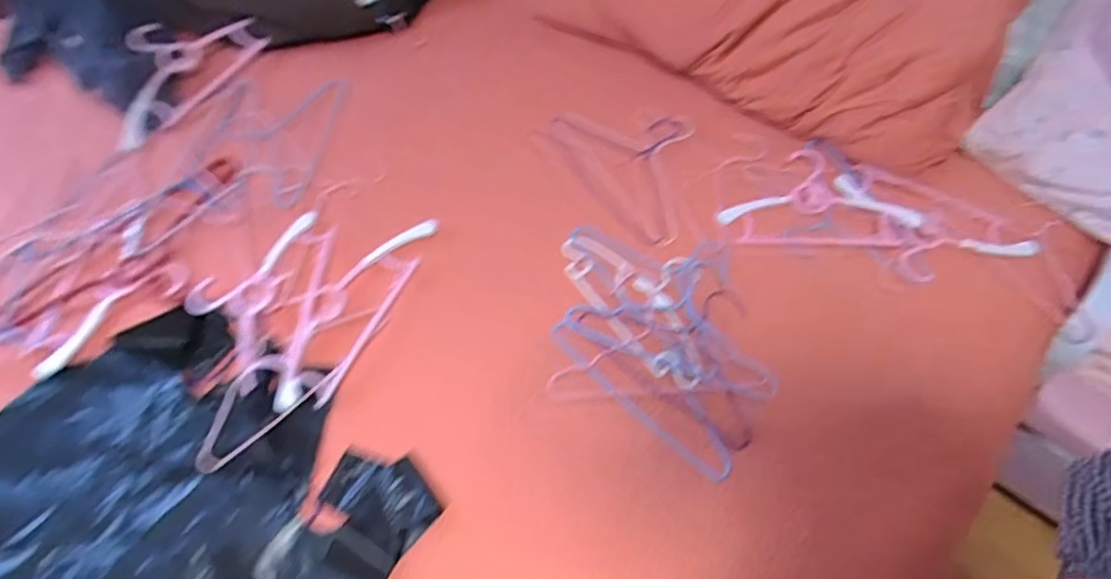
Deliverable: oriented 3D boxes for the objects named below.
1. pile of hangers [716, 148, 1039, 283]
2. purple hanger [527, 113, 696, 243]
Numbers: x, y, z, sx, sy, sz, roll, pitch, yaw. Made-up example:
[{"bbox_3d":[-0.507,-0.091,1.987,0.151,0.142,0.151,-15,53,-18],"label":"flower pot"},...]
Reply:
[{"bbox_3d":[0.488,-0.107,0.924,0.441,0.034,0.176,14,62,7],"label":"pile of hangers"},{"bbox_3d":[0.127,-0.220,0.998,0.213,0.017,0.292,-41,69,-20],"label":"purple hanger"}]

